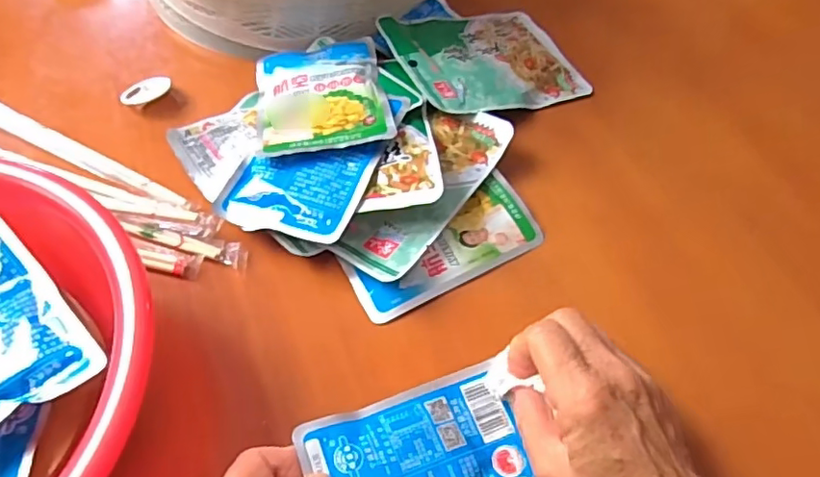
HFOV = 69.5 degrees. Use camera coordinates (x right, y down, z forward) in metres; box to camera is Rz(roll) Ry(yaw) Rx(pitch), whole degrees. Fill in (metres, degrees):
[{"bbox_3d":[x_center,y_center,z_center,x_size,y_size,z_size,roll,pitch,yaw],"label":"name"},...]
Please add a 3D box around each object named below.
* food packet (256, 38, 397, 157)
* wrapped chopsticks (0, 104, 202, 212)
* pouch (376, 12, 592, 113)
[{"bbox_3d":[-0.061,-0.104,0.402,0.085,0.015,0.119,-5,55,-8],"label":"food packet"},{"bbox_3d":[-0.235,-0.062,0.402,0.216,0.007,0.017,24,56,12],"label":"wrapped chopsticks"},{"bbox_3d":[0.059,-0.142,0.466,0.148,0.012,0.112,-12,56,-25],"label":"pouch"}]

